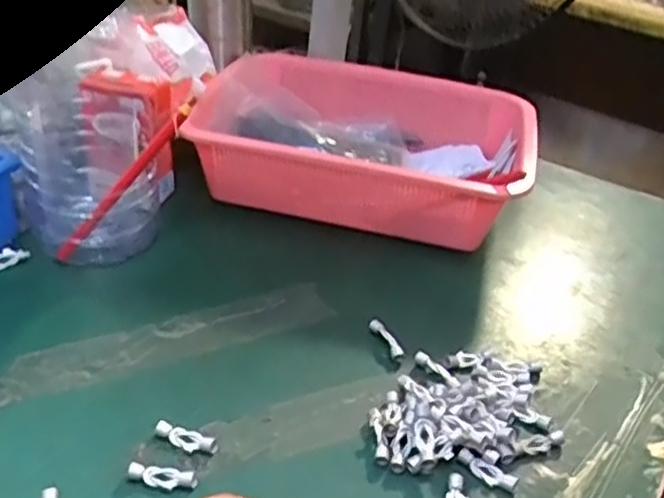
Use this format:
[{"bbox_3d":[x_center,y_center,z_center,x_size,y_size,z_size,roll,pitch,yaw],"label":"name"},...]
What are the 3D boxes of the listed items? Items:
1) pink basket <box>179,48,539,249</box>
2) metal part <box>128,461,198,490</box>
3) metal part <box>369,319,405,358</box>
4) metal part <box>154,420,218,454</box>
[{"bbox_3d":[0.027,-0.088,0.647,0.289,0.092,0.205,13,34,8],"label":"pink basket"},{"bbox_3d":[-0.094,0.125,0.390,0.038,0.007,0.012,10,34,4],"label":"metal part"},{"bbox_3d":[0.038,0.063,0.494,0.009,0.009,0.038,-12,38,-27],"label":"metal part"},{"bbox_3d":[-0.085,0.110,0.411,0.038,0.006,0.013,16,35,12],"label":"metal part"}]

